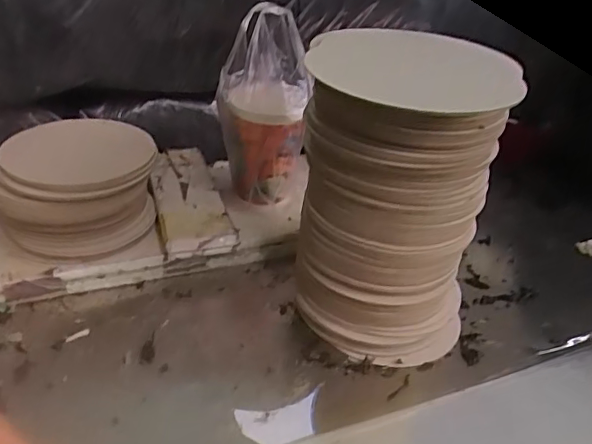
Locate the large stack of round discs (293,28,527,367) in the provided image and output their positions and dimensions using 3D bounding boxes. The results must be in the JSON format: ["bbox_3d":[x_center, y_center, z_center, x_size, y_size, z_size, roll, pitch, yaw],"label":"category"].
[{"bbox_3d":[0.082,-0.018,0.483,0.157,0.249,0.138,1,34,-7],"label":"large stack of round discs"}]

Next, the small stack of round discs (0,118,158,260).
[{"bbox_3d":[-0.223,-0.040,0.578,0.151,0.070,0.156,0,34,-8],"label":"small stack of round discs"}]

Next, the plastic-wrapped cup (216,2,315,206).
[{"bbox_3d":[-0.037,-0.125,0.601,0.087,0.189,0.088,4,34,-2],"label":"plastic-wrapped cup"}]

